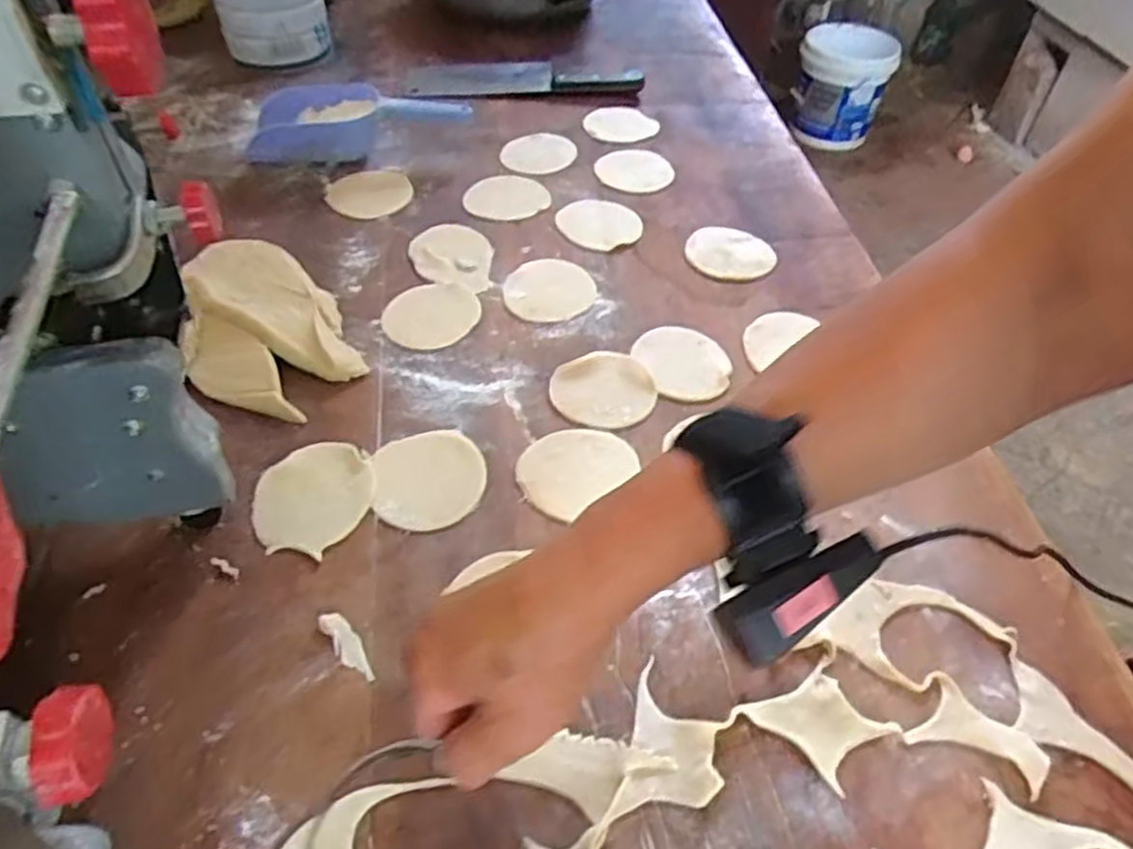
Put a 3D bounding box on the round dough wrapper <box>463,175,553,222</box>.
[{"bbox_3d":[-0.060,-0.225,0.757,0.080,0.007,0.070,-26,56,-23],"label":"round dough wrapper"}]

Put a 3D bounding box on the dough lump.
[{"bbox_3d":[-0.248,-0.088,0.607,0.119,0.032,0.199,-21,54,-19],"label":"dough lump"}]

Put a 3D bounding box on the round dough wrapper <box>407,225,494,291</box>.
[{"bbox_3d":[-0.103,-0.153,0.688,0.071,0.006,0.099,-11,51,-12],"label":"round dough wrapper"}]

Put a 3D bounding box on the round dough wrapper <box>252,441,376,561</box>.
[{"bbox_3d":[-0.170,0.047,0.512,0.074,0.004,0.087,23,52,16],"label":"round dough wrapper"}]

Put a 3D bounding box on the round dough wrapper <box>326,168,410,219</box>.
[{"bbox_3d":[-0.197,-0.230,0.760,0.081,0.010,0.080,1,52,-1],"label":"round dough wrapper"}]

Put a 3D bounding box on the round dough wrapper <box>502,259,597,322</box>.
[{"bbox_3d":[-0.015,-0.119,0.665,0.082,0.004,0.079,1,50,-2],"label":"round dough wrapper"}]

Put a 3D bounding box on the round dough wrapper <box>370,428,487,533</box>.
[{"bbox_3d":[-0.095,0.036,0.525,0.075,0.005,0.081,1,50,-2],"label":"round dough wrapper"}]

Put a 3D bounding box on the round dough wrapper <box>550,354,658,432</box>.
[{"bbox_3d":[0.028,-0.027,0.586,0.078,0.005,0.072,3,53,-4],"label":"round dough wrapper"}]

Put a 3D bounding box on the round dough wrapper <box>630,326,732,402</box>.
[{"bbox_3d":[0.095,-0.052,0.613,0.071,0.006,0.083,-18,53,-17],"label":"round dough wrapper"}]

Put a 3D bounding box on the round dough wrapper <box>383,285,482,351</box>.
[{"bbox_3d":[-0.114,-0.092,0.640,0.073,0.004,0.082,19,51,13],"label":"round dough wrapper"}]

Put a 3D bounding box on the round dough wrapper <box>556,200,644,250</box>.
[{"bbox_3d":[0.032,-0.195,0.737,0.073,0.006,0.079,1,50,-2],"label":"round dough wrapper"}]

